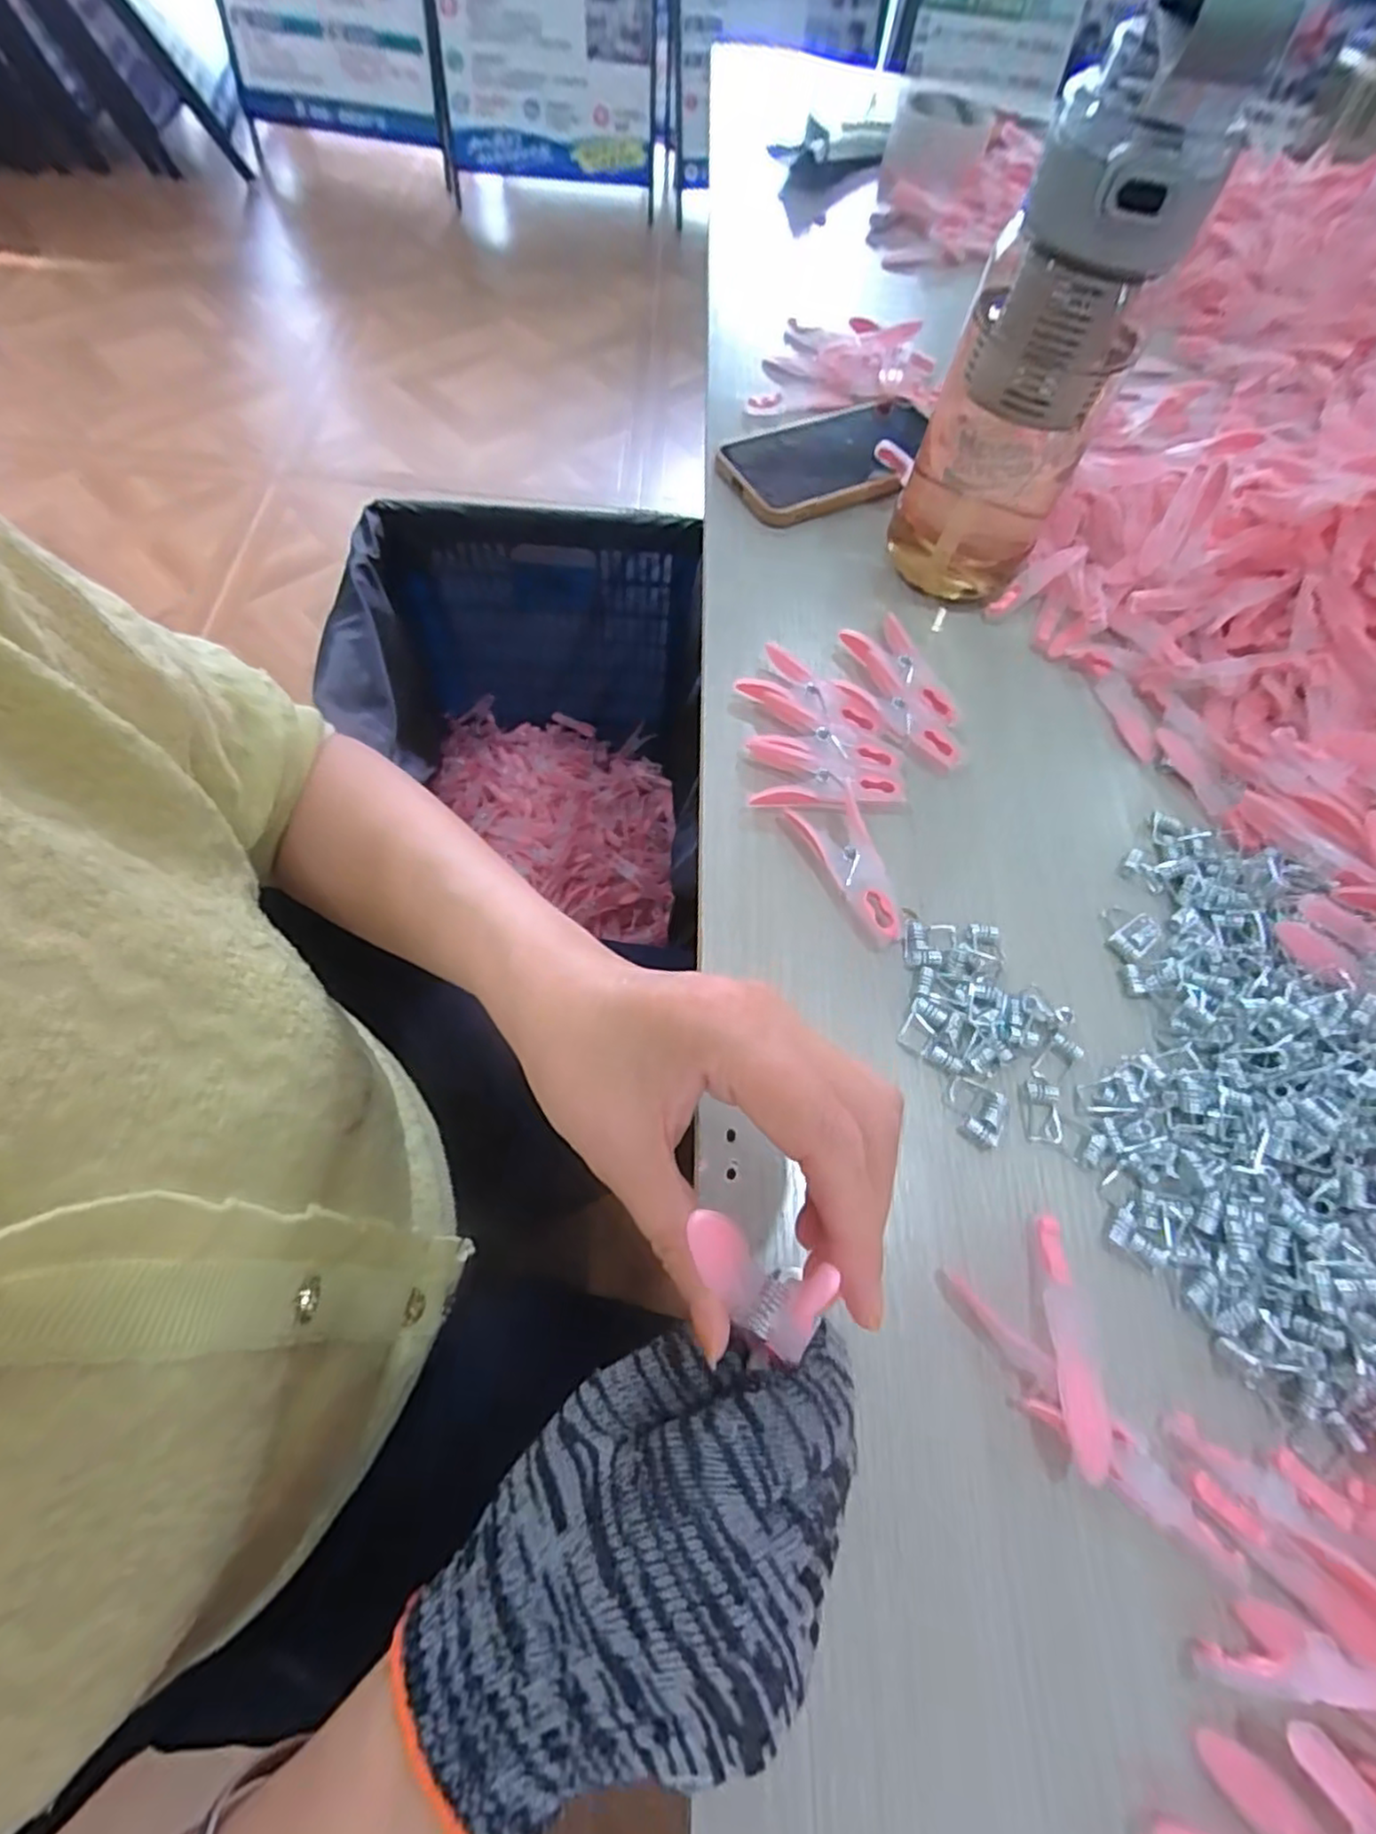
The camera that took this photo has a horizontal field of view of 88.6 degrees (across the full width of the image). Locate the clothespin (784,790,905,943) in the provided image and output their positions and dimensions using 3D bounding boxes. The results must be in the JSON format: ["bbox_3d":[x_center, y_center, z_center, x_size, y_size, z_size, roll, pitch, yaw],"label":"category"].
[{"bbox_3d":[0.079,-0.025,0.325,0.033,0.013,0.074,-21,68,-15],"label":"clothespin"}]

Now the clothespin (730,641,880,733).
[{"bbox_3d":[0.064,-0.115,0.367,0.075,0.010,0.034,36,66,12],"label":"clothespin"}]

